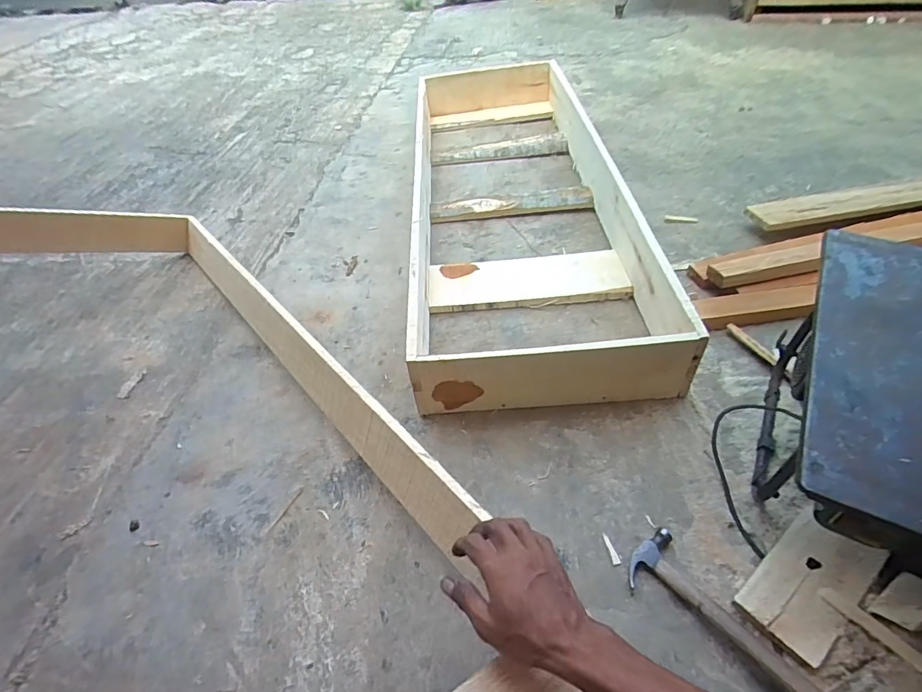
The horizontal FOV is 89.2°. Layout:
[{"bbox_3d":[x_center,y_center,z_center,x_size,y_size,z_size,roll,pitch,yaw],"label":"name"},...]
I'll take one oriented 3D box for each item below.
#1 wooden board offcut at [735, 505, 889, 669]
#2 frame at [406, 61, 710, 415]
[{"bbox_3d":[0.456,0.304,0.609,0.180,0.018,0.096,-34,39,-21],"label":"wooden board offcut"},{"bbox_3d":[0.127,-0.430,1.246,0.485,0.149,1.330,-5,50,1],"label":"frame"}]

